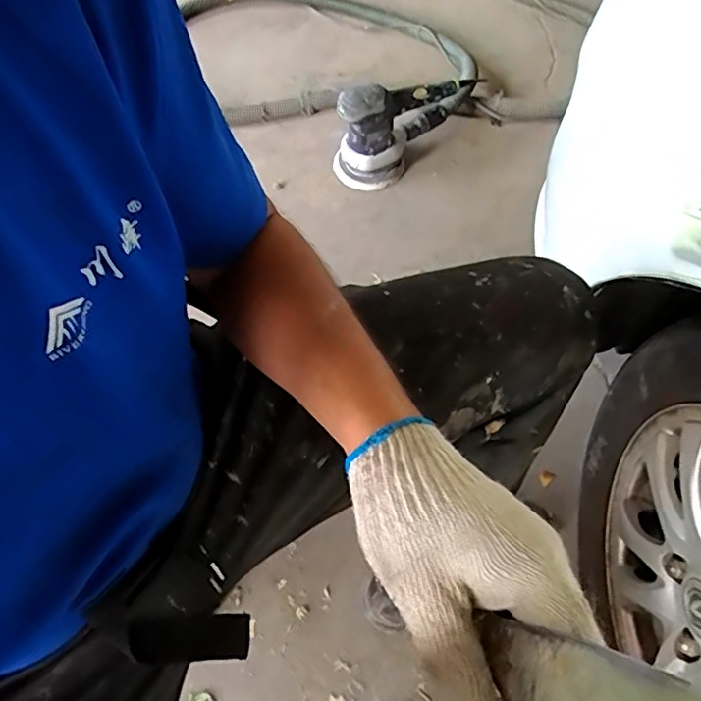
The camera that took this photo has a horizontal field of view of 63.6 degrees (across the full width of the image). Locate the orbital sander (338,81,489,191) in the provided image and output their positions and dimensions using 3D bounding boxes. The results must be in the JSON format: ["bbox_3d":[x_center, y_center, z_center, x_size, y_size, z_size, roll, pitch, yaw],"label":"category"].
[{"bbox_3d":[0.110,-0.479,1.127,0.123,0.178,0.314,39,68,20],"label":"orbital sander"}]

